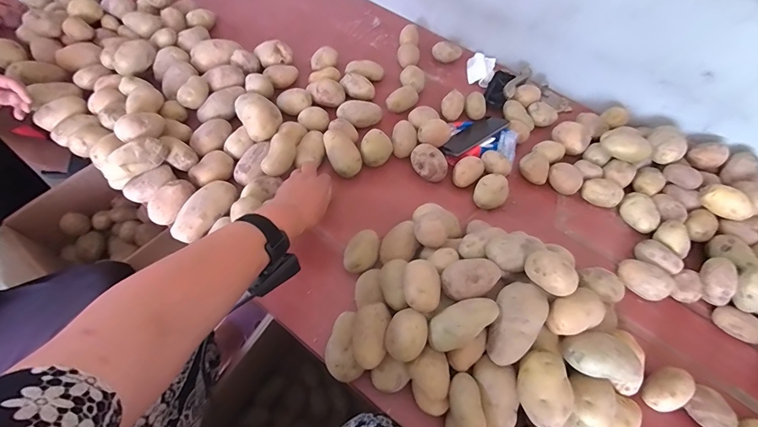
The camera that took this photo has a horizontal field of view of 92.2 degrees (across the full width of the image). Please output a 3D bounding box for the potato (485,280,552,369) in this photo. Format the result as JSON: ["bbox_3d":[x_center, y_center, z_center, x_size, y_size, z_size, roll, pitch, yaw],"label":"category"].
[{"bbox_3d":[0.171,0.140,0.467,0.057,0.053,0.099,33,63,15],"label":"potato"}]

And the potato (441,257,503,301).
[{"bbox_3d":[0.124,0.089,0.498,0.080,0.039,0.050,-22,63,-15],"label":"potato"}]

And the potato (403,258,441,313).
[{"bbox_3d":[0.057,0.099,0.494,0.045,0.045,0.071,2,59,-2],"label":"potato"}]

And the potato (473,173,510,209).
[{"bbox_3d":[0.205,-0.040,0.663,0.056,0.039,0.059,1,59,-2],"label":"potato"}]

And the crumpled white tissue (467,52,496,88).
[{"bbox_3d":[0.240,-0.337,0.862,0.063,0.020,0.101,13,59,4],"label":"crumpled white tissue"}]

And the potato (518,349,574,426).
[{"bbox_3d":[0.196,0.208,0.435,0.053,0.043,0.081,16,60,6],"label":"potato"}]

